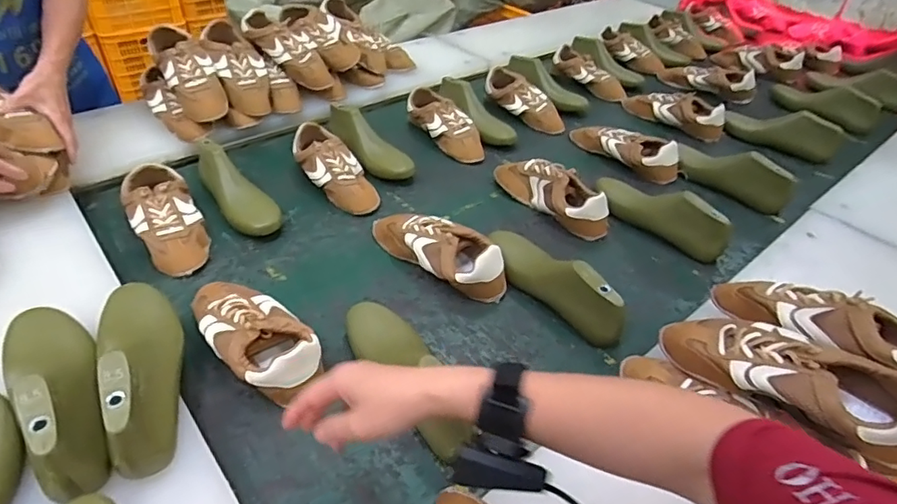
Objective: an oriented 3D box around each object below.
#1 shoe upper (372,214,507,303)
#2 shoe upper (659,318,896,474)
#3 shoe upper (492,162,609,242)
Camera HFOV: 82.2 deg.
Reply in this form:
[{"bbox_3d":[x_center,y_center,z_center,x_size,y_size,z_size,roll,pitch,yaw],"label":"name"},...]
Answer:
[{"bbox_3d":[-0.014,-0.010,0.817,0.247,0.074,0.100,34,50,29],"label":"shoe upper"},{"bbox_3d":[0.351,0.129,0.541,0.251,0.081,0.097,22,43,39],"label":"shoe upper"},{"bbox_3d":[0.197,-0.113,0.951,0.094,0.076,0.244,-24,49,-27],"label":"shoe upper"}]

